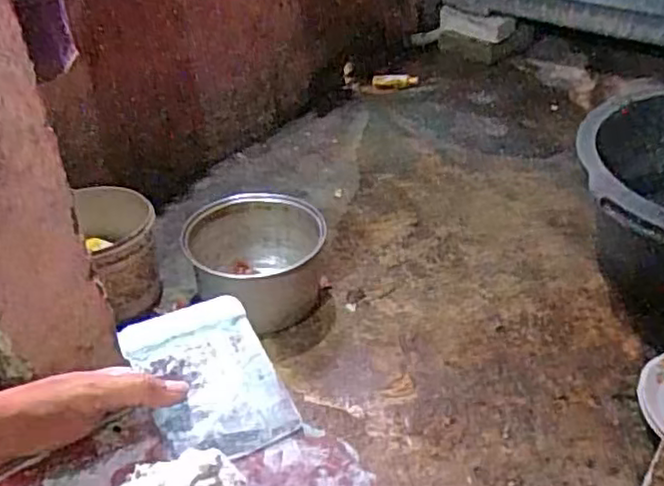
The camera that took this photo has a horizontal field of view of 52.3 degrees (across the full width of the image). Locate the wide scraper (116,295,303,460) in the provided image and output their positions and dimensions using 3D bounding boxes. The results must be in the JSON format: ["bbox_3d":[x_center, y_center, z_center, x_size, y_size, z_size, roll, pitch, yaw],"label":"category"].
[{"bbox_3d":[-0.075,0.083,0.414,0.078,0.004,0.105,-17,58,-26],"label":"wide scraper"}]

